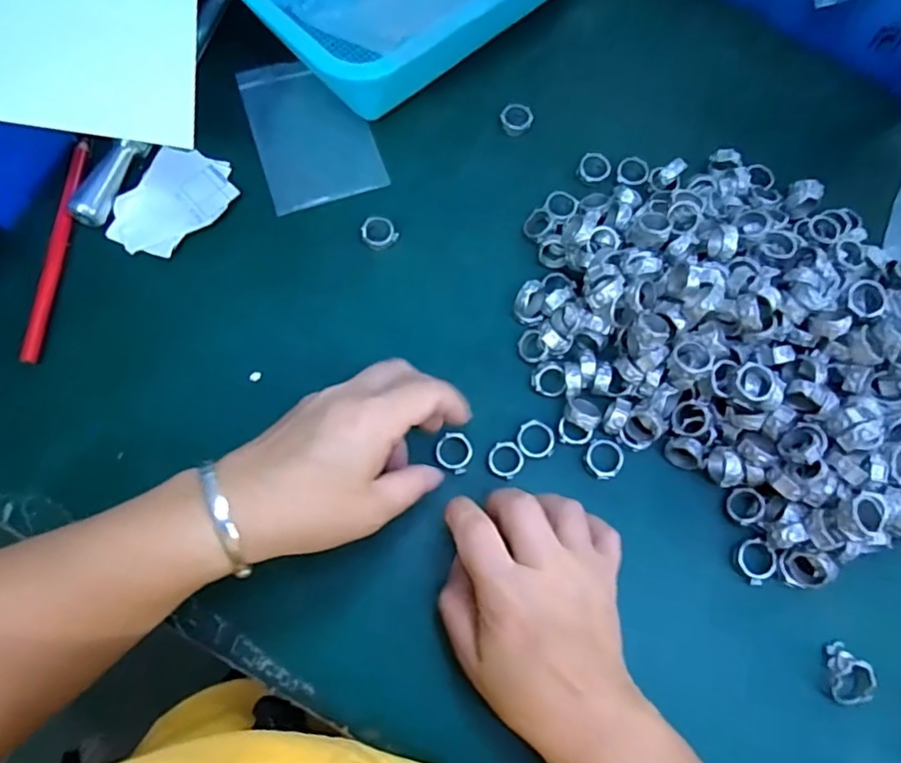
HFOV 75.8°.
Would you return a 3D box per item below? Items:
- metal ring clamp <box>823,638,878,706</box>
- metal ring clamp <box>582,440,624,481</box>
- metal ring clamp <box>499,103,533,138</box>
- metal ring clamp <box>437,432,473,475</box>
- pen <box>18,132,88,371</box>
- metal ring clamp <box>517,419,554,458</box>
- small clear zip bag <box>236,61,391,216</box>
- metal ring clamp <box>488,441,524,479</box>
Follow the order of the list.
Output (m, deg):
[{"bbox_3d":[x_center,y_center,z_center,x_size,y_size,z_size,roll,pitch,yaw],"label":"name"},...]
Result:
[{"bbox_3d":[0.212,0.158,0.308,0.023,0.014,0.031,-29,76,-9],"label":"metal ring clamp"},{"bbox_3d":[0.091,0.046,0.344,0.024,0.008,0.022,0,73,-1],"label":"metal ring clamp"},{"bbox_3d":[0.047,-0.187,0.410,0.022,0.006,0.024,0,73,-1],"label":"metal ring clamp"},{"bbox_3d":[0.003,0.041,0.342,0.021,0.004,0.023,23,74,5],"label":"metal ring clamp"},{"bbox_3d":[-0.250,-0.086,0.366,0.012,0.010,0.153,4,73,0],"label":"pen"},{"bbox_3d":[0.051,0.034,0.345,0.022,0.004,0.023,2,73,-1],"label":"metal ring clamp"},{"bbox_3d":[-0.100,-0.181,0.411,0.078,0.004,0.123,-19,75,-7],"label":"small clear zip bag"},{"bbox_3d":[0.033,0.046,0.341,0.020,0.004,0.021,0,73,-1],"label":"metal ring clamp"}]

